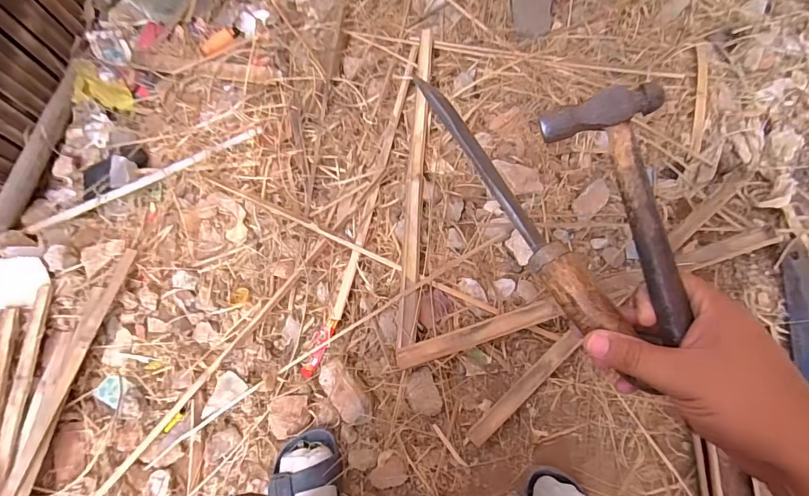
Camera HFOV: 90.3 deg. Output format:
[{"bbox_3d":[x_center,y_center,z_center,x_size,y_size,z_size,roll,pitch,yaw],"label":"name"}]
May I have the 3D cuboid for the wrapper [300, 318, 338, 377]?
[{"bbox_3d":[-0.148,0.173,0.698,0.024,0.016,0.103,24,73,11],"label":"wrapper"}]

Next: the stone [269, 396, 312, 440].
[{"bbox_3d":[-0.191,0.279,0.664,0.078,0.036,0.066,-8,72,1],"label":"stone"}]

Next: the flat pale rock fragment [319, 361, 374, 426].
[{"bbox_3d":[-0.095,0.234,0.647,0.052,0.040,0.109,-37,70,-8],"label":"flat pale rock fragment"}]

